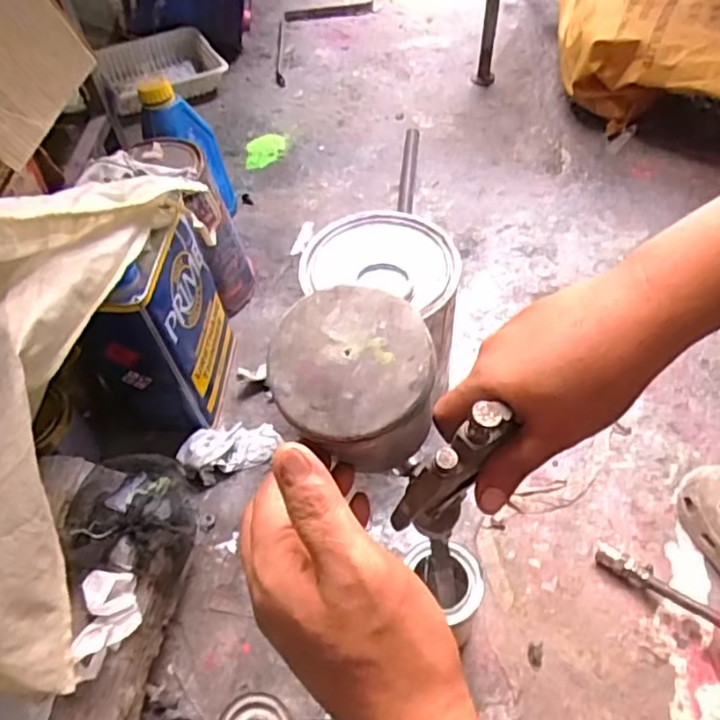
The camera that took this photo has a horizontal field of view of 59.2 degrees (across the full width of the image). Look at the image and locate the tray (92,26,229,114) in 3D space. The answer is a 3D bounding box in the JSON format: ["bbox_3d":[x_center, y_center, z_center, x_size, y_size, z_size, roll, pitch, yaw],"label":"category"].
[{"bbox_3d":[-0.387,-0.561,1.227,0.237,0.064,0.178,-15,55,-7],"label":"tray"}]

